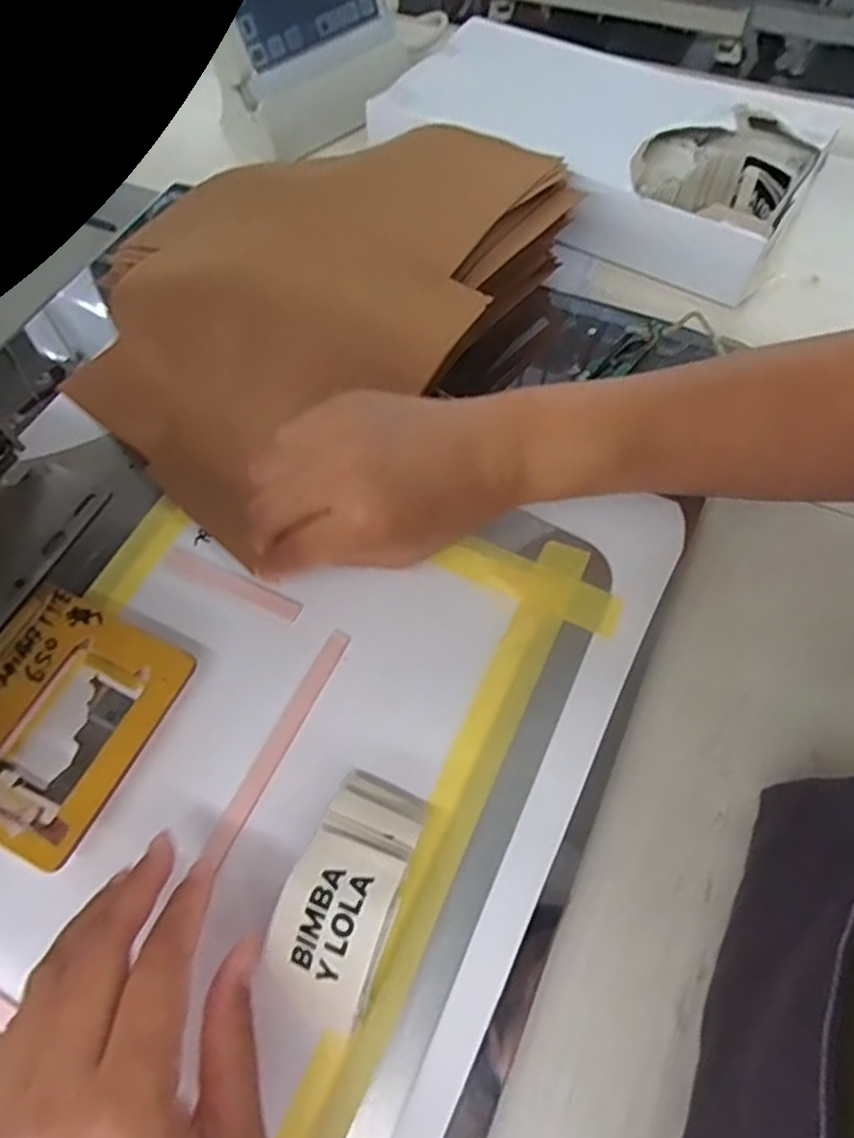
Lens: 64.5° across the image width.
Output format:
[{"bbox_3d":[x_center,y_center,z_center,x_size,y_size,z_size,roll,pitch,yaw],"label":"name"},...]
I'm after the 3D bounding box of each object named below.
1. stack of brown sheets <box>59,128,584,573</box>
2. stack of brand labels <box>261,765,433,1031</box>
[{"bbox_3d":[-0.071,-0.186,0.426,0.260,0.076,0.321,32,65,18],"label":"stack of brown sheets"},{"bbox_3d":[-0.032,0.126,0.271,0.043,0.034,0.089,16,64,11],"label":"stack of brand labels"}]

